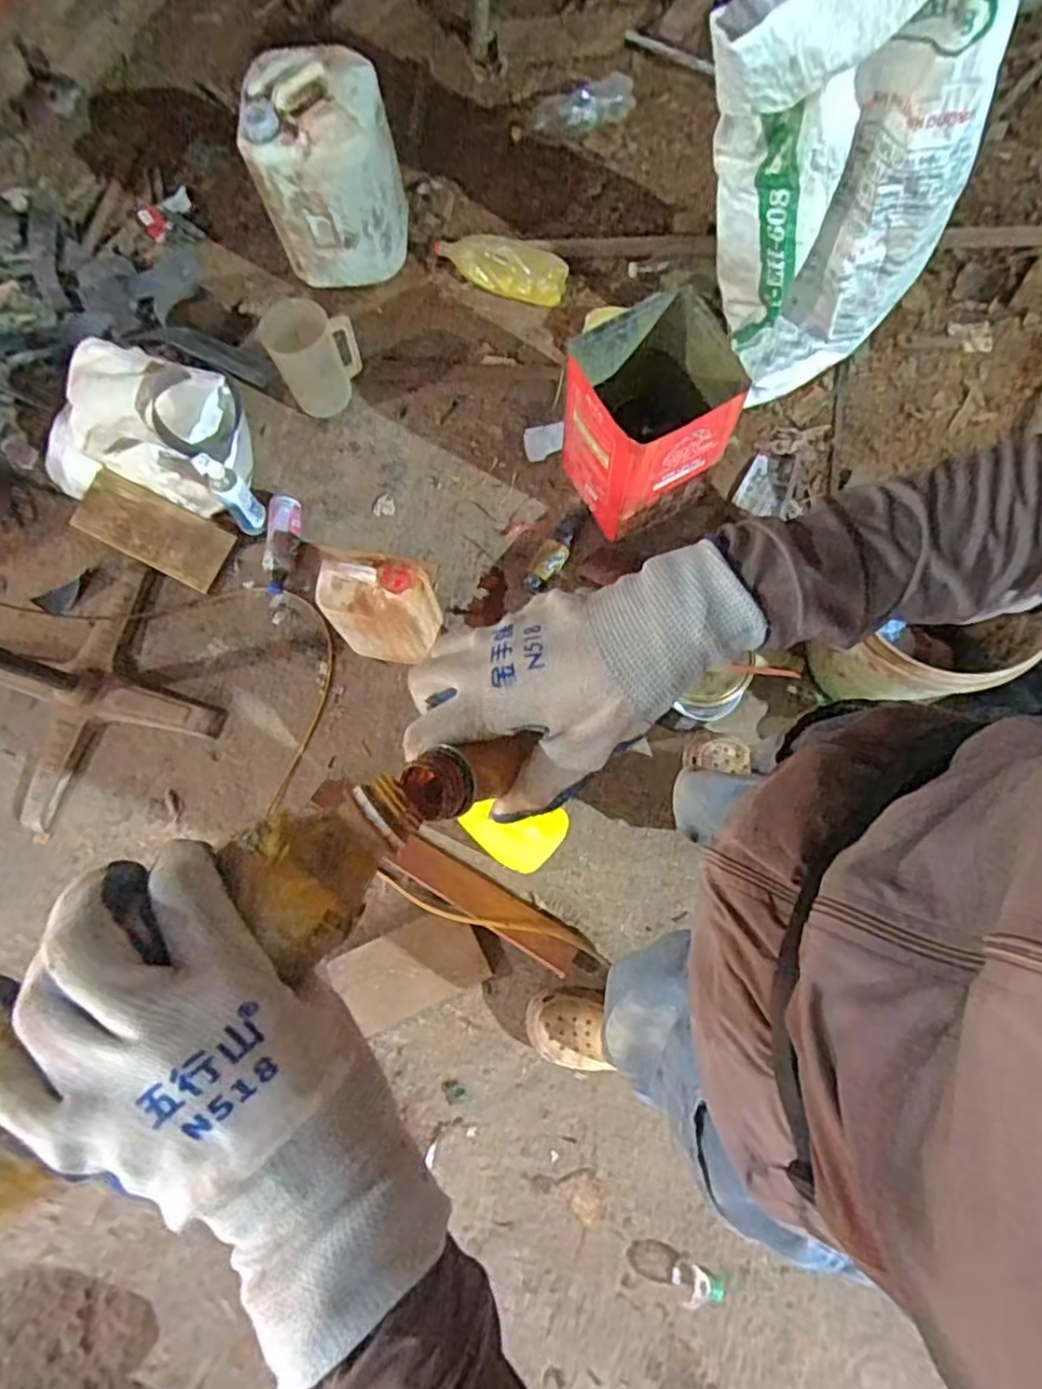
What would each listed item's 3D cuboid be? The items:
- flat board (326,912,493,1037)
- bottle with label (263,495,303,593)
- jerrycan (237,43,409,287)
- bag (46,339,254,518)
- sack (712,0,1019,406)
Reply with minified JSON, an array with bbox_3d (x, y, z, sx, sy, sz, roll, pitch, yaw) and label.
[{"bbox_3d":[-0.193,0.476,1.216,0.244,0.006,0.147,-25,93,-4],"label":"flat board"},{"bbox_3d":[-0.489,-0.308,1.440,0.066,0.050,0.213,2,76,5],"label":"bottle with label"},{"bbox_3d":[-0.390,-1.060,1.441,0.275,0.343,0.189,-6,75,3],"label":"jerrycan"},{"bbox_3d":[-0.773,-0.552,1.470,0.423,0.133,0.300,7,76,6],"label":"bag"},{"bbox_3d":[0.503,-0.844,1.182,0.347,0.726,0.255,42,82,13],"label":"sack"}]

